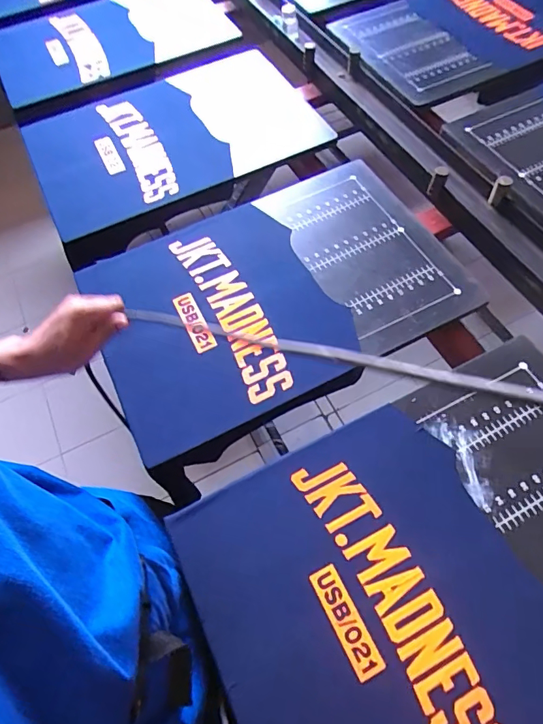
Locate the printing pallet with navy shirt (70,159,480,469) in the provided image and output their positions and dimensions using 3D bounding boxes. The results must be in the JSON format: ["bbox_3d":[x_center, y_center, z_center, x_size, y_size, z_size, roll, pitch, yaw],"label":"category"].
[{"bbox_3d":[0.005,-0.128,0.749,0.588,0.027,0.411,-23,64,-9],"label":"printing pallet with navy shirt"}]

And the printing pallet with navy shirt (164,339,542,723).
[{"bbox_3d":[0.206,0.243,0.540,0.572,0.029,0.392,-25,64,-10],"label":"printing pallet with navy shirt"}]

